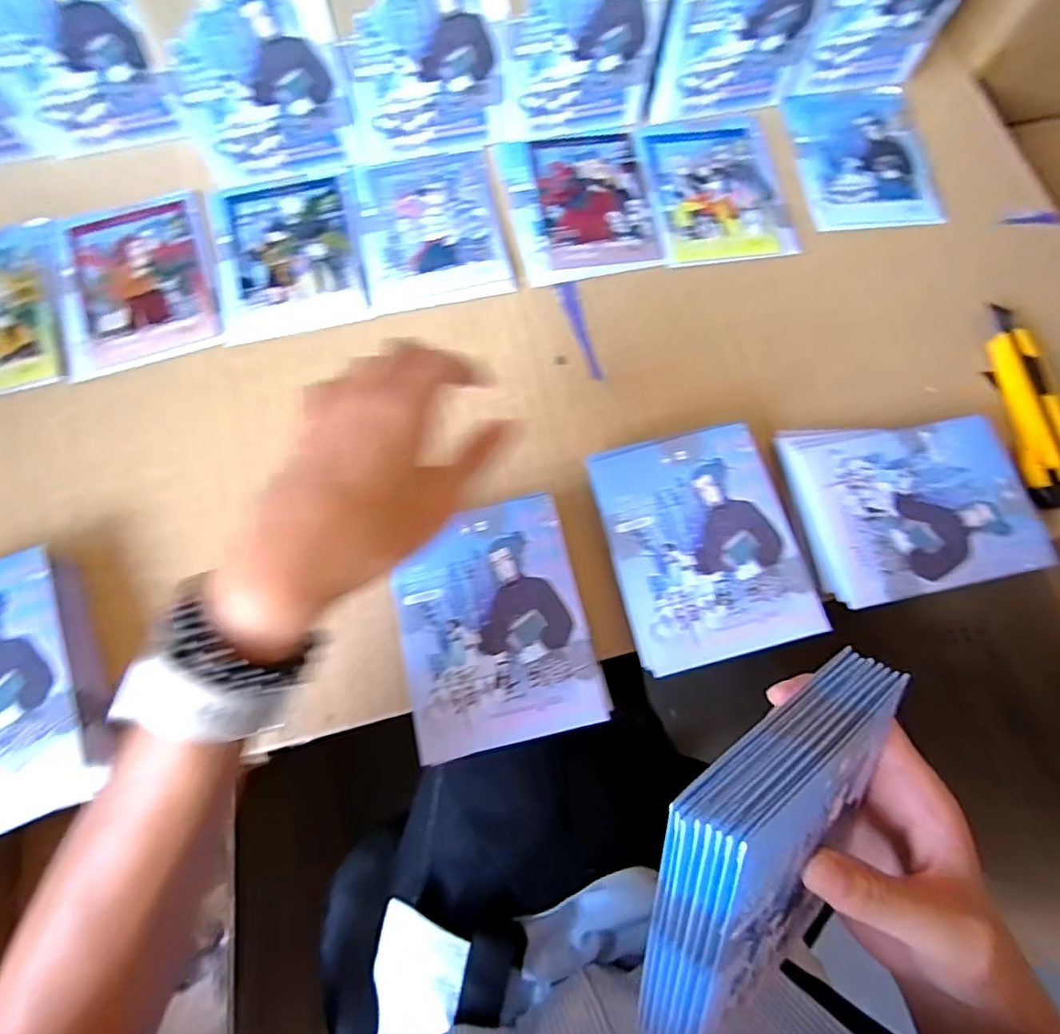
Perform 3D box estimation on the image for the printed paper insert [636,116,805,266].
[{"bbox_3d":[0.153,-0.276,0.472,0.111,0.007,0.149,-9,75,-5],"label":"printed paper insert"}]

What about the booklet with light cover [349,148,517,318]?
[{"bbox_3d":[-0.079,-0.232,0.452,0.111,0.005,0.140,-11,75,-5],"label":"booklet with light cover"}]

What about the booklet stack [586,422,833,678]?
[{"bbox_3d":[0.109,0.018,0.372,0.112,0.036,0.144,-13,75,-6],"label":"booklet stack"}]

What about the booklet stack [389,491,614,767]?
[{"bbox_3d":[-0.023,0.066,0.357,0.111,0.034,0.142,-12,75,-6],"label":"booklet stack"}]

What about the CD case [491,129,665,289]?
[{"bbox_3d":[0.041,-0.257,0.462,0.115,0.004,0.140,-12,75,-5],"label":"CD case"}]

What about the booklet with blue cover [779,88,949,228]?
[{"bbox_3d":[0.281,-0.309,0.482,0.112,0.007,0.151,-6,74,0],"label":"booklet with blue cover"}]

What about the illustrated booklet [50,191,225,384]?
[{"bbox_3d":[-0.300,-0.186,0.431,0.108,0.006,0.155,-15,75,-6],"label":"illustrated booklet"}]

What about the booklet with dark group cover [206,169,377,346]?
[{"bbox_3d":[-0.186,-0.206,0.439,0.113,0.004,0.137,-12,75,-5],"label":"booklet with dark group cover"}]

